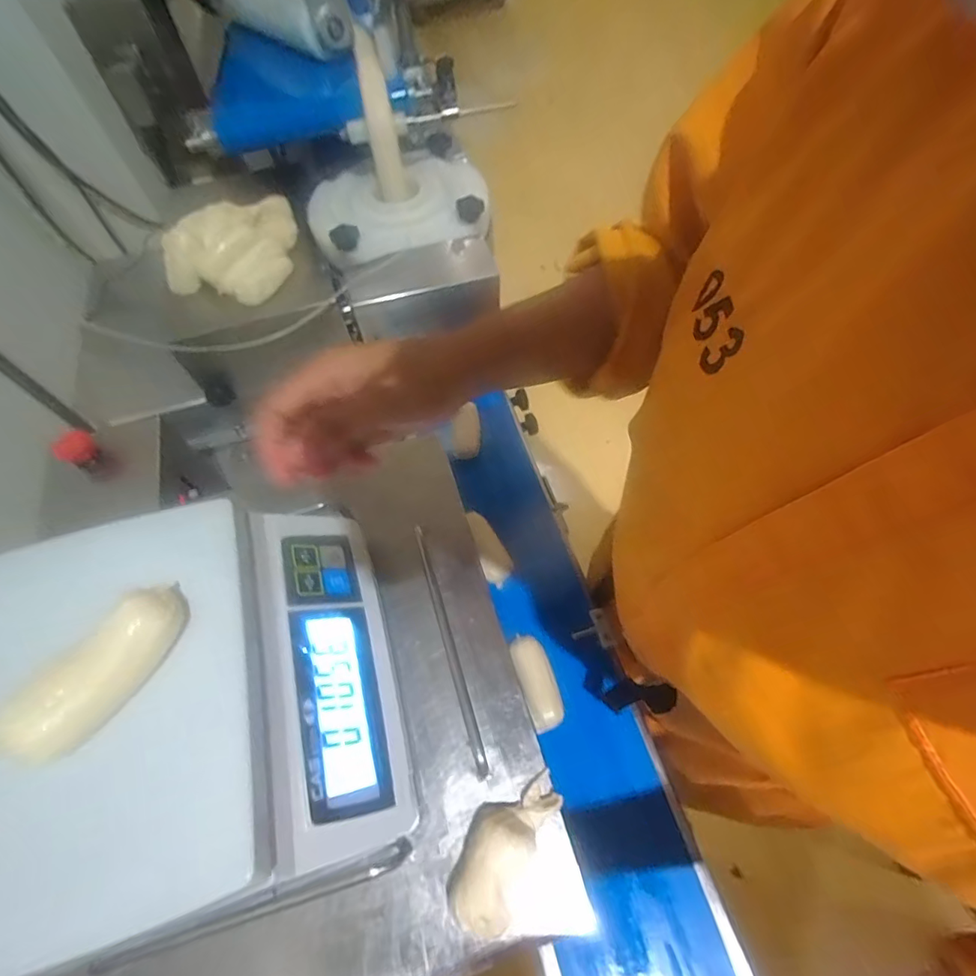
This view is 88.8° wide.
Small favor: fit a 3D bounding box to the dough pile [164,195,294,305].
[{"bbox_3d":[-0.335,-0.329,0.671,0.125,0.062,0.168,10,63,8],"label":"dough pile"}]

